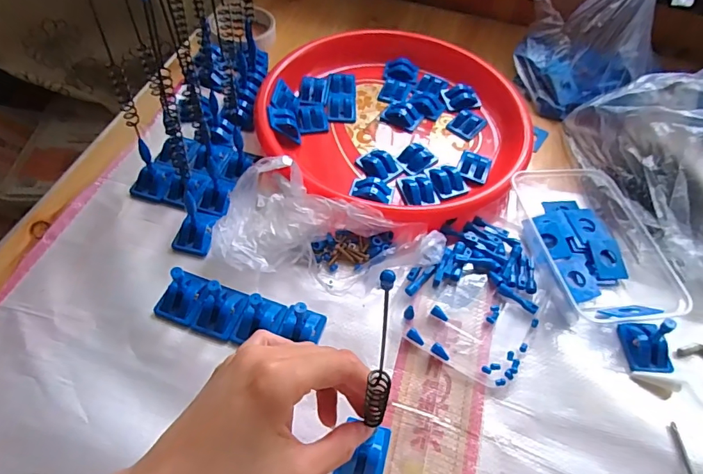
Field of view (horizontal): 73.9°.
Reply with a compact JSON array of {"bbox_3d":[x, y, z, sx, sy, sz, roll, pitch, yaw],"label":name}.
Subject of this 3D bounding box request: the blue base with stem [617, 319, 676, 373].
[{"bbox_3d":[0.251,0.085,0.387,0.032,0.043,0.041,3,54,-4],"label":"blue base with stem"}]

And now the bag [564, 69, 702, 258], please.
[{"bbox_3d":[0.339,-0.078,0.451,0.142,0.136,0.223,-3,54,-8],"label":"bag"}]

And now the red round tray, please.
[{"bbox_3d":[0.045,-0.135,0.526,0.283,0.043,0.280,3,54,-4],"label":"red round tray"}]

